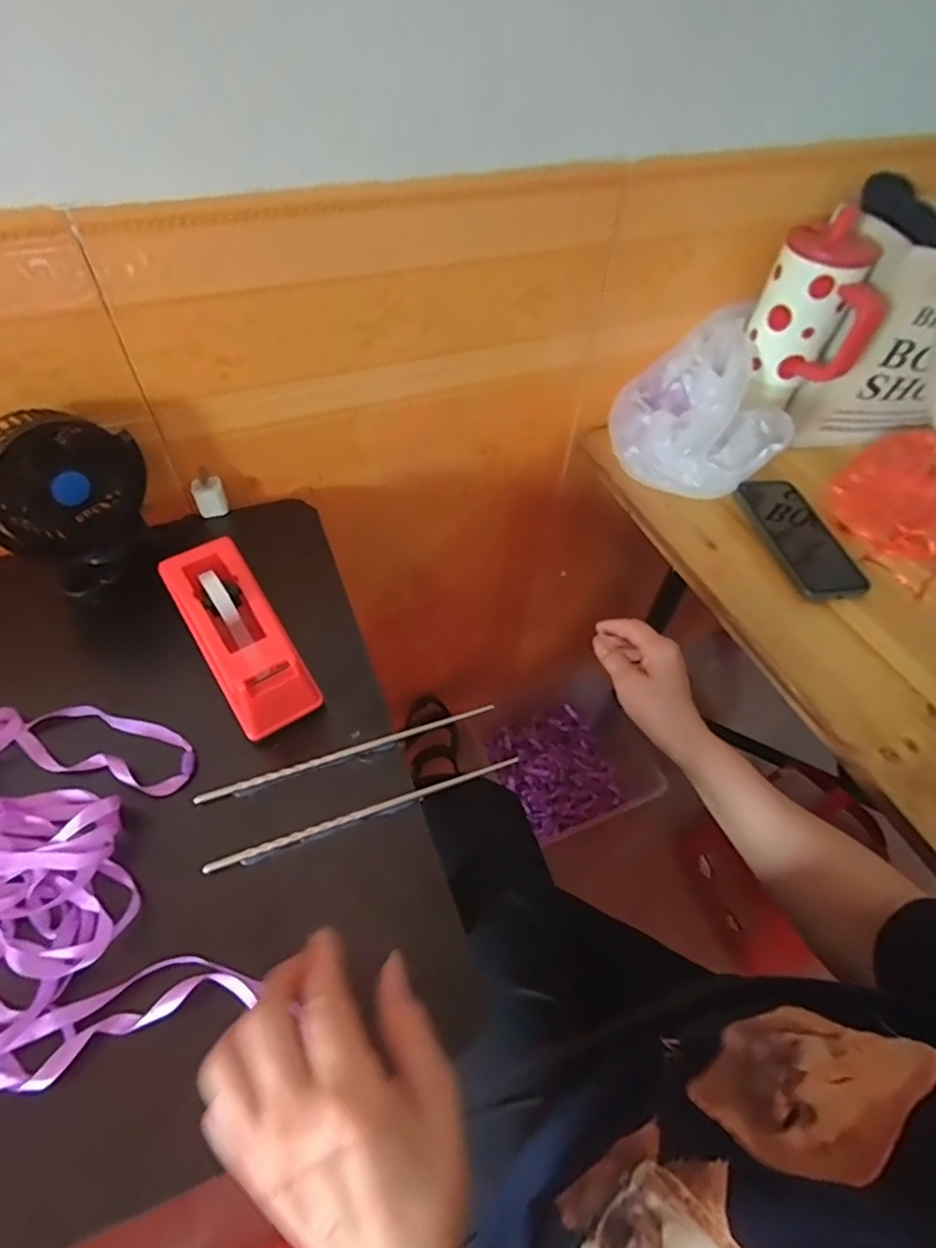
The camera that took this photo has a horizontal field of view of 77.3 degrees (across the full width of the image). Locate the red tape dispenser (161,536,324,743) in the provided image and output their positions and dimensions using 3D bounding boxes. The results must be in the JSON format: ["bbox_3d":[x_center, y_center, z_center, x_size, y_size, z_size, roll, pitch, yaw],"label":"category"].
[{"bbox_3d":[-0.173,0.007,0.448,0.061,0.066,0.153,-29,61,-22],"label":"red tape dispenser"}]

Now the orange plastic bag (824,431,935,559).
[{"bbox_3d":[0.494,-0.135,0.645,0.169,0.050,0.156,-29,61,-22],"label":"orange plastic bag"}]

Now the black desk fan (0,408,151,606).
[{"bbox_3d":[-0.322,-0.098,0.479,0.061,0.130,0.121,21,55,12],"label":"black desk fan"}]

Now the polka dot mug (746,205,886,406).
[{"bbox_3d":[0.361,-0.319,0.609,0.115,0.143,0.081,32,58,18],"label":"polka dot mug"}]

